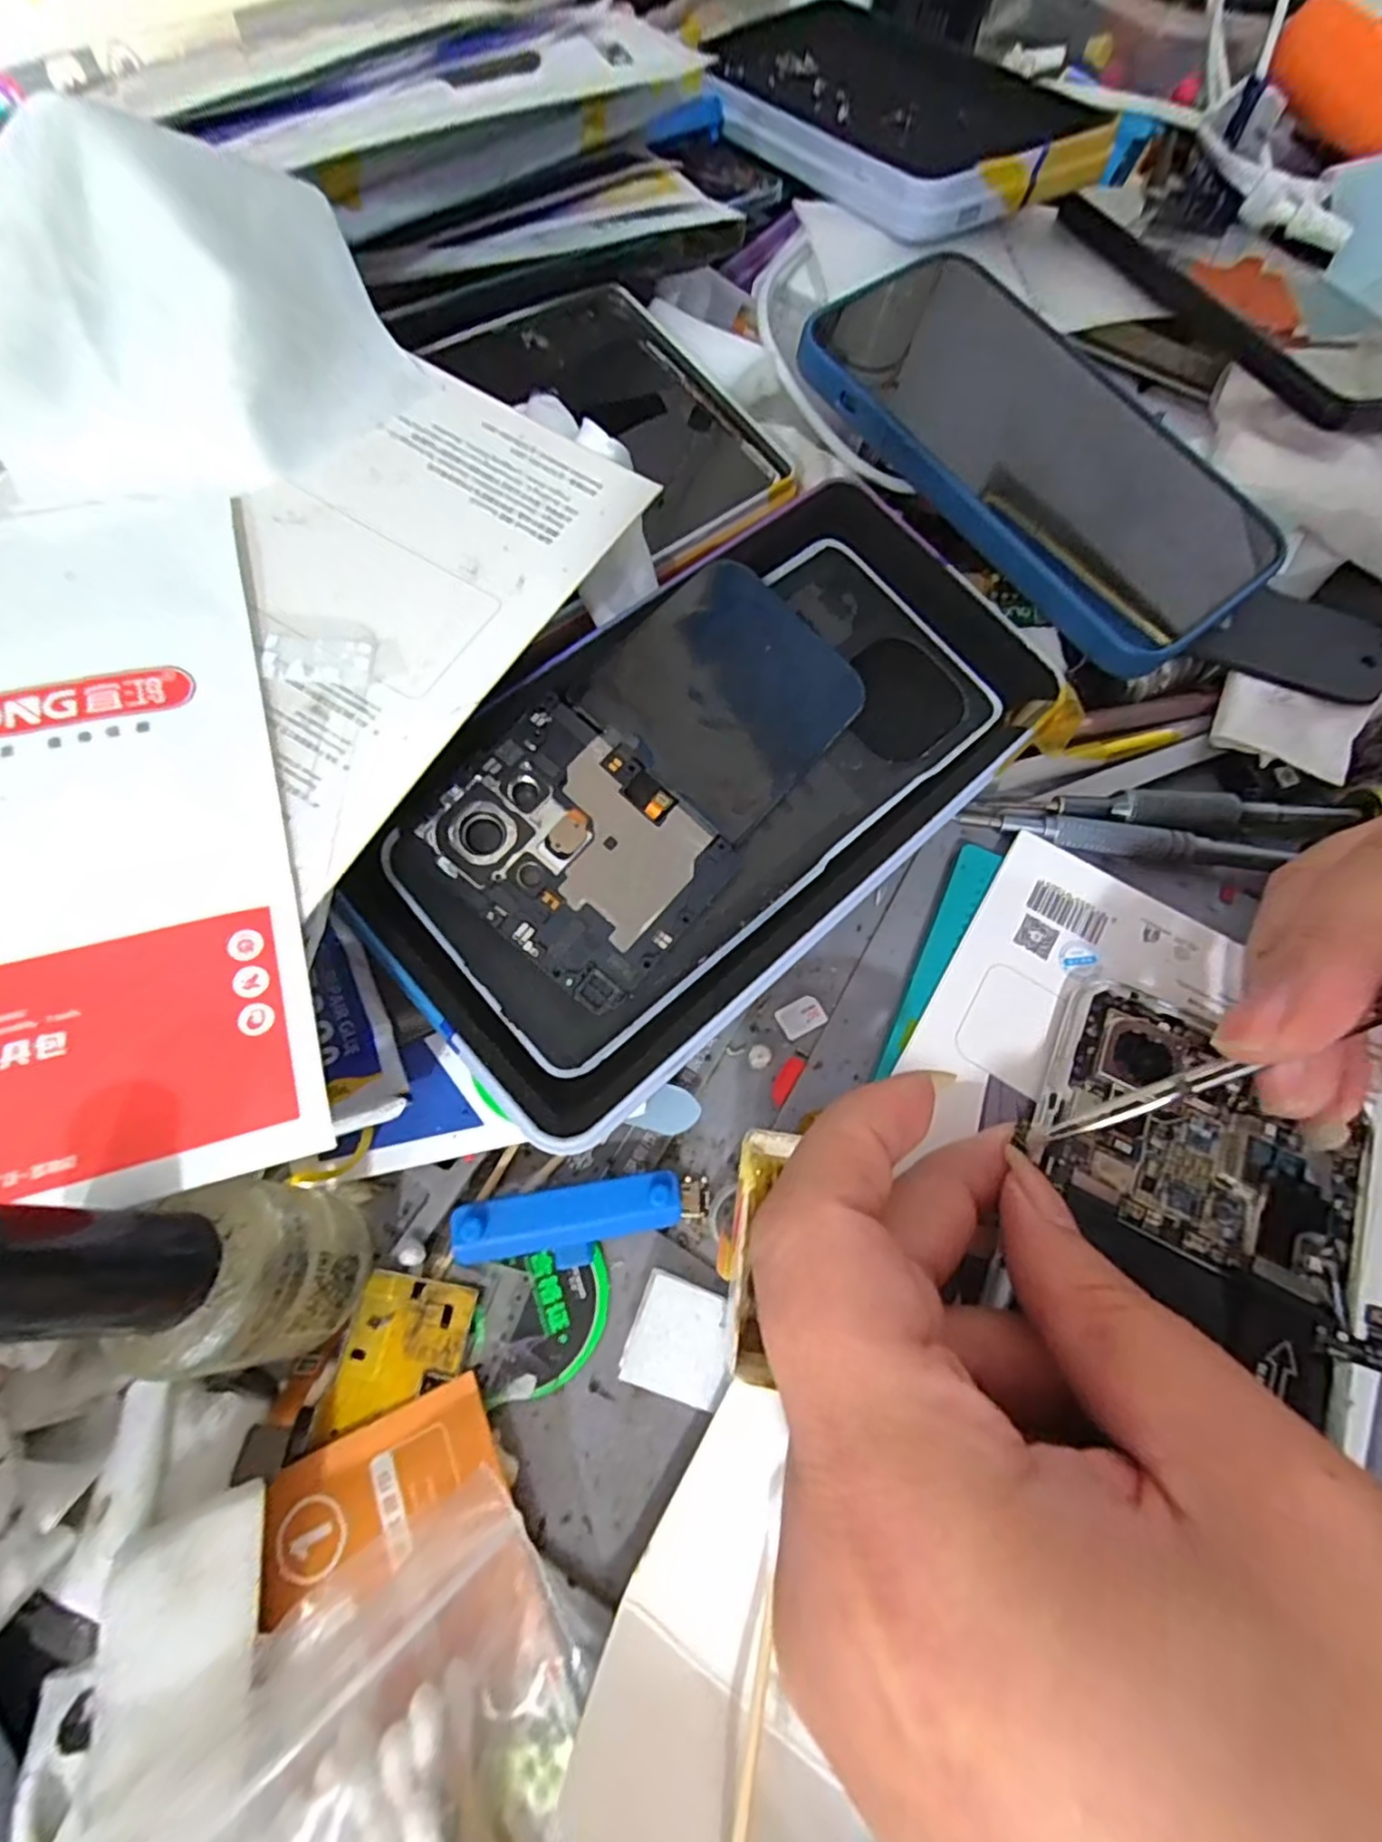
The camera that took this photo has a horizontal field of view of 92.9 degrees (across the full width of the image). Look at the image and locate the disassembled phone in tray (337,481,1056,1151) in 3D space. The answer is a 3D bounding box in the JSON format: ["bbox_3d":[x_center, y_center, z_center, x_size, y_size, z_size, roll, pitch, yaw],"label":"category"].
[{"bbox_3d":[0.009,-0.039,0.172,0.183,0.011,0.095,-42,85,-15],"label":"disassembled phone in tray"}]

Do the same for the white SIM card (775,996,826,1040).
[{"bbox_3d":[0.030,0.026,0.179,0.013,0.004,0.009,-26,70,-13],"label":"white SIM card"}]

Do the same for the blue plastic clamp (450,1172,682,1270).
[{"bbox_3d":[-0.027,0.069,0.150,0.050,0.014,0.016,-6,67,-5],"label":"blue plastic clamp"}]

